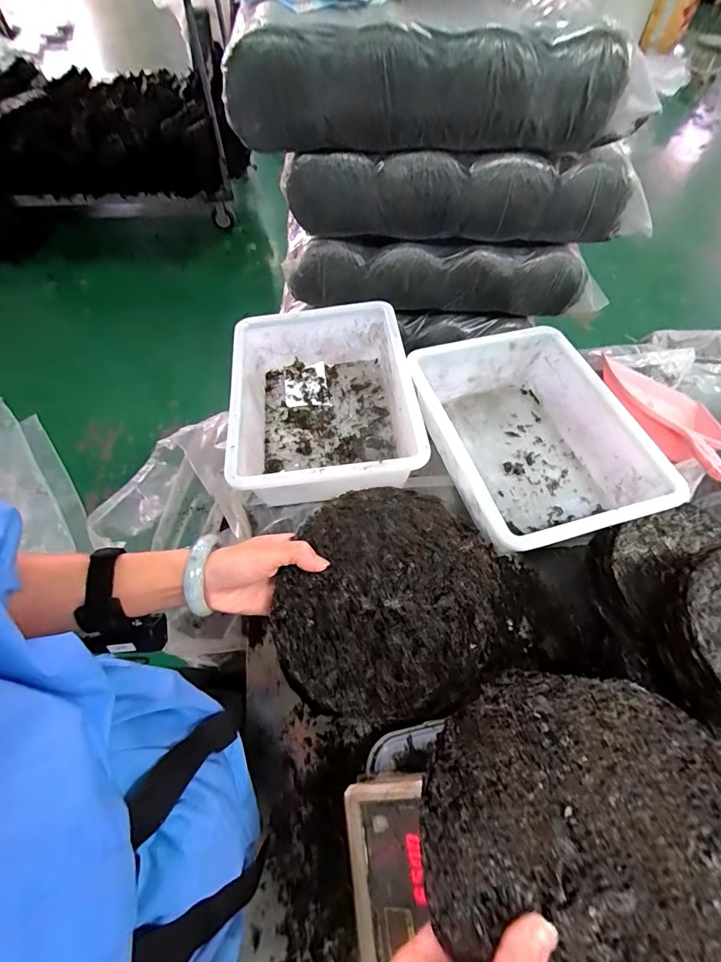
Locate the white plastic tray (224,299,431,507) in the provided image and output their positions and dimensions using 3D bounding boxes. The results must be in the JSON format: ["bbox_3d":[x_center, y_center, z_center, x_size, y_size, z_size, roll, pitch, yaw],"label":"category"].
[{"bbox_3d":[-0.063,-0.130,0.708,0.279,0.127,0.361,-7,60,-5],"label":"white plastic tray"}]

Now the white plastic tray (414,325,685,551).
[{"bbox_3d":[0.258,-0.068,0.670,0.284,0.123,0.370,-17,62,-11],"label":"white plastic tray"}]

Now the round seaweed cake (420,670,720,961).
[{"bbox_3d":[0.137,0.221,0.266,0.191,0.009,0.198,-16,36,12],"label":"round seaweed cake"}]

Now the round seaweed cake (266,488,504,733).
[{"bbox_3d":[0.029,0.111,0.390,0.205,0.009,0.202,1,85,-9],"label":"round seaweed cake"}]

